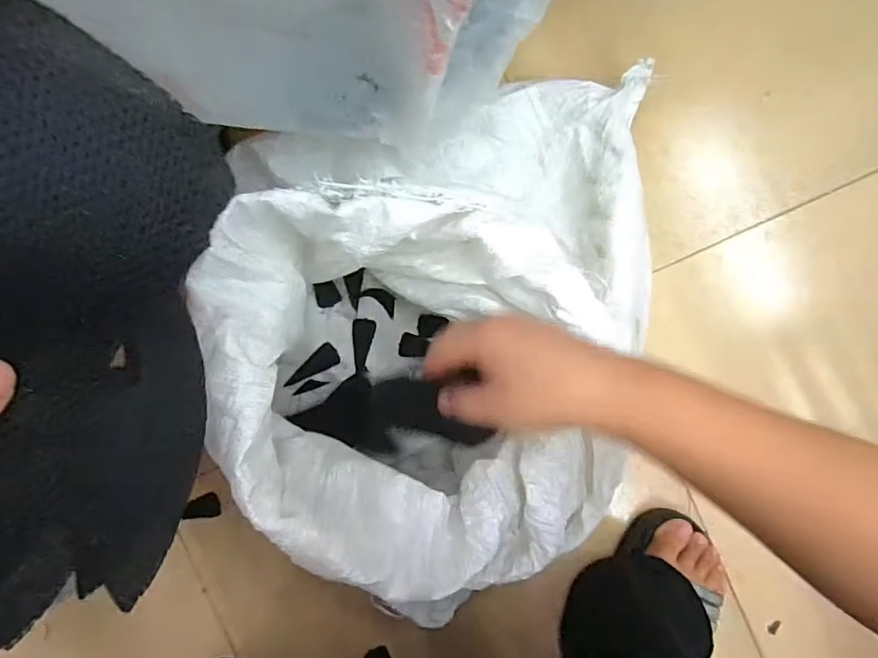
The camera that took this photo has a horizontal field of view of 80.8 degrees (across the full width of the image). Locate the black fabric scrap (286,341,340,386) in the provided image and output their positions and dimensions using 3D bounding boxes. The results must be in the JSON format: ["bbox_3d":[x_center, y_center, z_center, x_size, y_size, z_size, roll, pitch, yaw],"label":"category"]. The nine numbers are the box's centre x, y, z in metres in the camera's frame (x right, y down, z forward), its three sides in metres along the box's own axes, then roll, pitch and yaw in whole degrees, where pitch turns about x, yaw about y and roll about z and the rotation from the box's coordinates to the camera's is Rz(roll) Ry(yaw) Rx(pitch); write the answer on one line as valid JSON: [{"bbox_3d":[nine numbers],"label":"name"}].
[{"bbox_3d":[-0.132,0.036,0.526,0.059,0.004,0.024,-23,91,-2],"label":"black fabric scrap"}]

